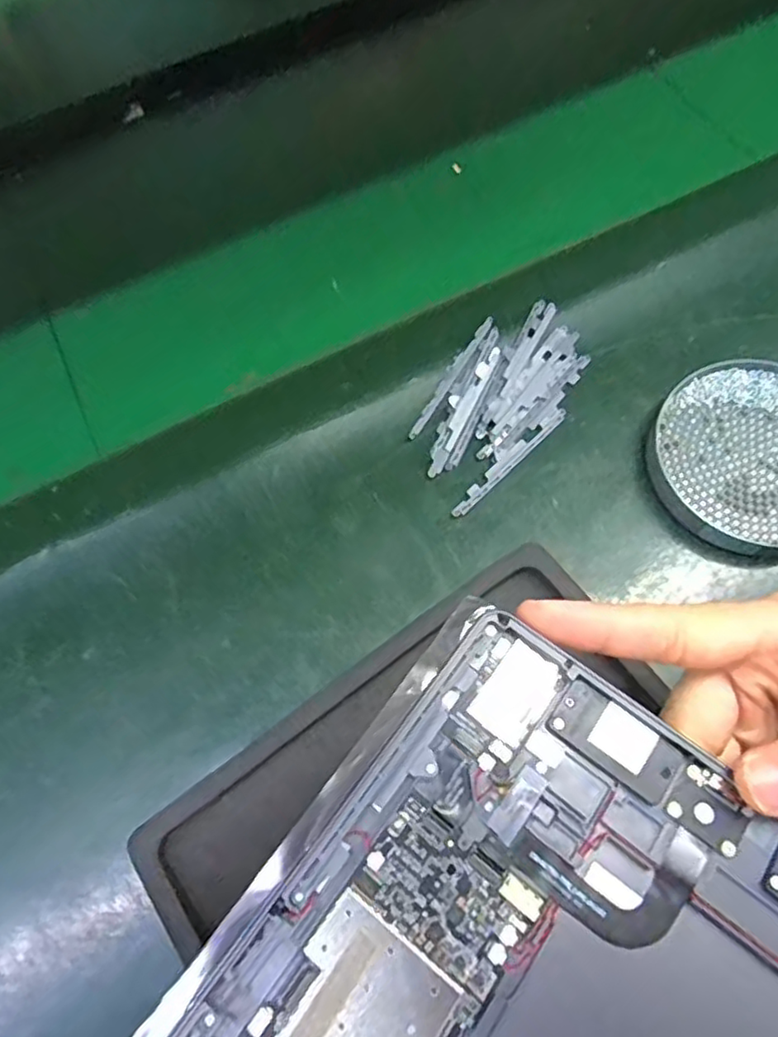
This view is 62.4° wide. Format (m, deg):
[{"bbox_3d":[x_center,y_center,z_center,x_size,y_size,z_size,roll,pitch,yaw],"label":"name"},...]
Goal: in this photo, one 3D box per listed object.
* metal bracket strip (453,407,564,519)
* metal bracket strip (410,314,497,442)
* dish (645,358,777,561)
[{"bbox_3d":[0.072,-0.034,0.381,0.094,0.004,0.010,-43,75,-11],"label":"metal bracket strip"},{"bbox_3d":[0.039,-0.088,0.397,0.007,0.007,0.092,32,76,11],"label":"metal bracket strip"},{"bbox_3d":[0.211,-0.034,0.369,0.115,0.016,0.114,-1,72,2],"label":"dish"}]

